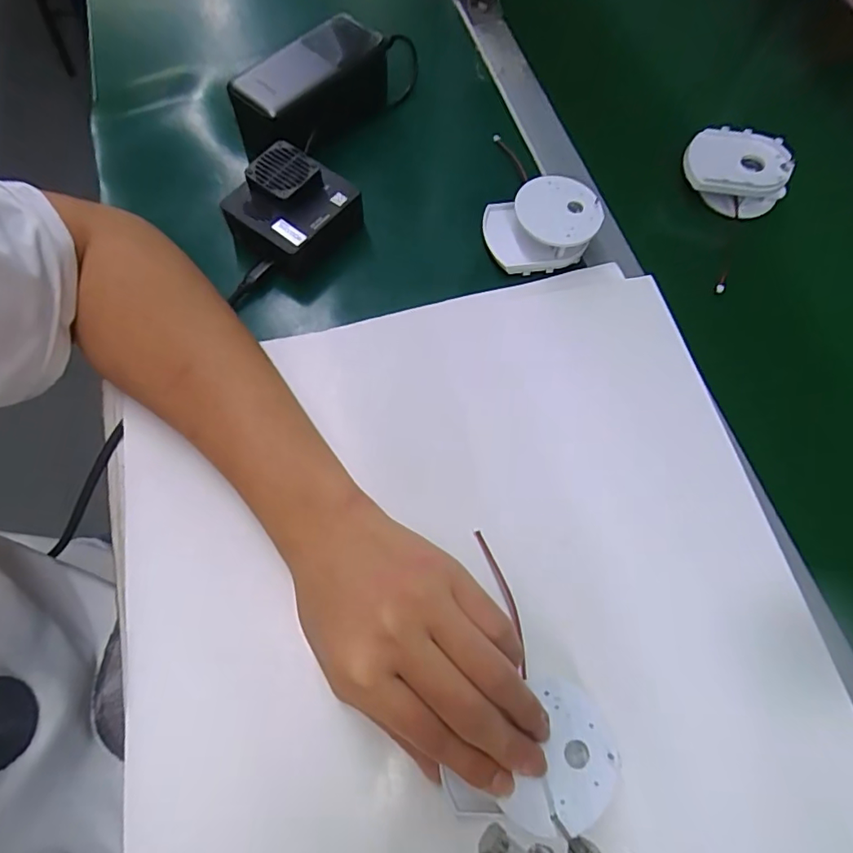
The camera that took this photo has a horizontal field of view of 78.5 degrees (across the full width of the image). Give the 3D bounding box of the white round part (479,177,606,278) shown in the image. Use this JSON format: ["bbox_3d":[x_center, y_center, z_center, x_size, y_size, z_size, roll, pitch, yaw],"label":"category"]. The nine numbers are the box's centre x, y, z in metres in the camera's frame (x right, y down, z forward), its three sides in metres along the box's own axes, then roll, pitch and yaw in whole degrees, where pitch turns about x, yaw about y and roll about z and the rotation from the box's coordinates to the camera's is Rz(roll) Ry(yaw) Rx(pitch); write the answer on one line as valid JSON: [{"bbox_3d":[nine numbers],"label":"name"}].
[{"bbox_3d":[0.085,-0.153,0.398,0.081,0.038,0.060,-13,68,-10],"label":"white round part"}]

